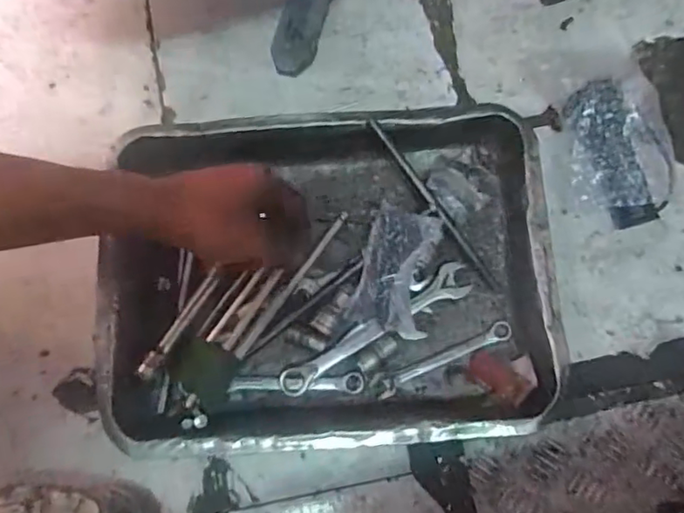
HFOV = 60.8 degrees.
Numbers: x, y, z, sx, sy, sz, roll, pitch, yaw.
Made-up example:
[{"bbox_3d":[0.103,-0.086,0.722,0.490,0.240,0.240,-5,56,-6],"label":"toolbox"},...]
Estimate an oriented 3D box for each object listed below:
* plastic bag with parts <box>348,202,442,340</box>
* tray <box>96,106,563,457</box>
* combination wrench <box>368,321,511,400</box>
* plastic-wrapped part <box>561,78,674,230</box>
[{"bbox_3d":[0.049,0.013,0.521,0.067,0.059,0.105,11,78,4],"label":"plastic bag with parts"},{"bbox_3d":[-0.012,0.016,0.527,0.384,0.065,0.295,-5,78,0],"label":"tray"},{"bbox_3d":[0.091,0.094,0.531,0.136,0.006,0.021,-23,78,-4],"label":"combination wrench"},{"bbox_3d":[0.253,-0.094,0.543,0.089,0.061,0.127,-2,78,1],"label":"plastic-wrapped part"}]

